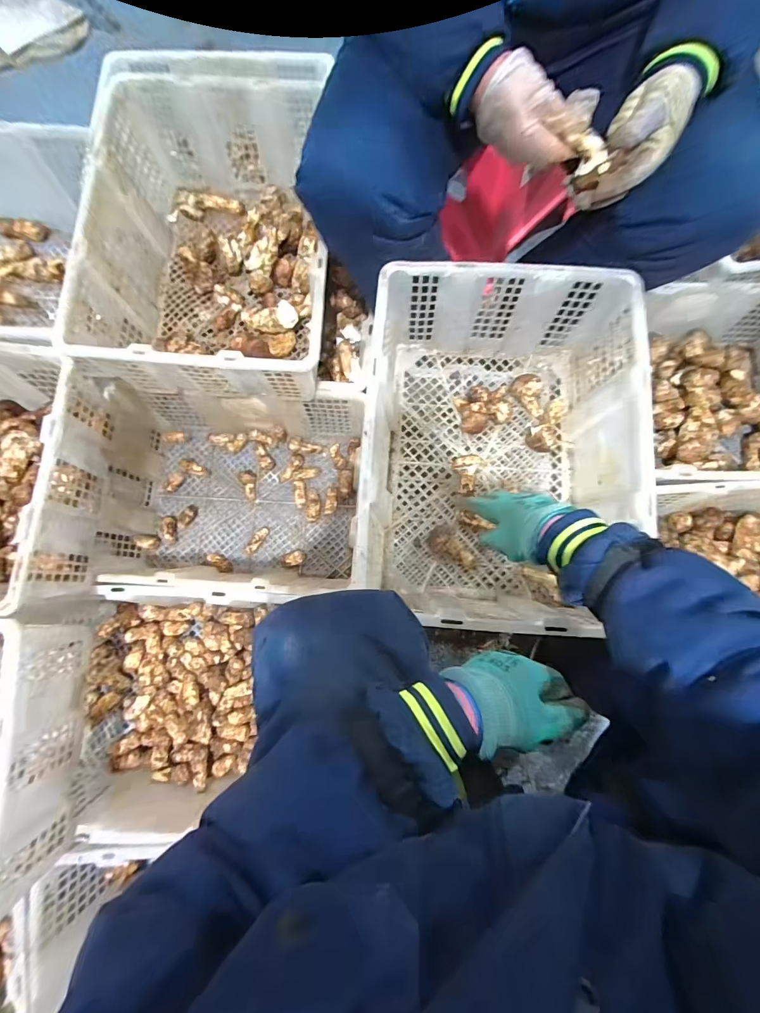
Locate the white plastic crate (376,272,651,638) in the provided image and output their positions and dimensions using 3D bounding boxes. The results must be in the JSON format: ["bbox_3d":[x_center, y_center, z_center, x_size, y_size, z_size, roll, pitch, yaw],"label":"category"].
[{"bbox_3d":[0.163,-0.075,0.593,0.350,0.179,0.469,-1,80,0],"label":"white plastic crate"}]

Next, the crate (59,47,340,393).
[{"bbox_3d":[-0.241,-0.410,0.648,0.338,0.170,0.478,2,80,1],"label":"crate"}]

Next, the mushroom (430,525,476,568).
[{"bbox_3d":[0.111,0.066,0.632,0.051,0.041,0.078,-32,81,-5],"label":"mushroom"}]

